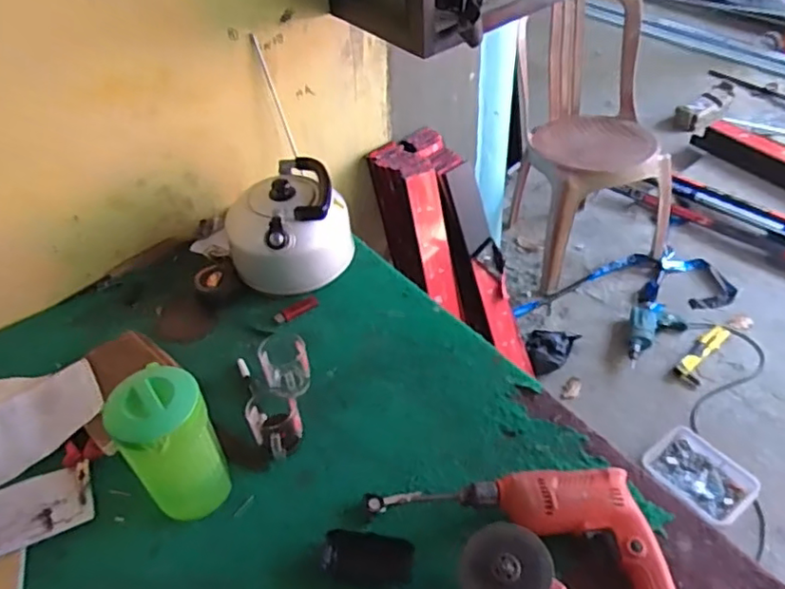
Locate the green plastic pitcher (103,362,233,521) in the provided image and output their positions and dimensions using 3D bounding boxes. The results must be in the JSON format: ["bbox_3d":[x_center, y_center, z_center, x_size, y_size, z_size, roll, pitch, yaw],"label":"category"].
[{"bbox_3d":[-0.272,0.189,0.762,0.103,0.199,0.105,-3,44,2],"label":"green plastic pitcher"}]

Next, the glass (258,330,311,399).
[{"bbox_3d":[-0.160,0.115,0.923,0.068,0.077,0.085,-15,46,-11],"label":"glass"}]

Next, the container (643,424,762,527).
[{"bbox_3d":[0.740,0.440,1.485,0.173,0.044,0.232,-30,50,-24],"label":"container"}]

